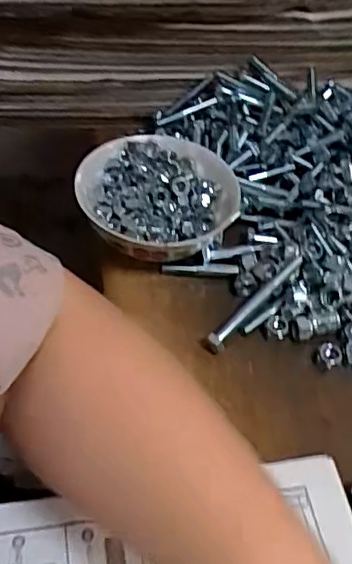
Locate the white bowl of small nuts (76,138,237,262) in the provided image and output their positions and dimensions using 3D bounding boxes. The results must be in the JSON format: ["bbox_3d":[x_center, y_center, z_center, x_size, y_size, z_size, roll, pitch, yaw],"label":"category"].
[{"bbox_3d":[-0.016,-0.063,0.512,0.121,0.067,0.129,3,48,-4],"label":"white bowl of small nuts"}]

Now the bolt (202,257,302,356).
[{"bbox_3d":[0.061,0.016,0.480,0.105,0.019,0.017,-34,60,-31],"label":"bolt"}]

